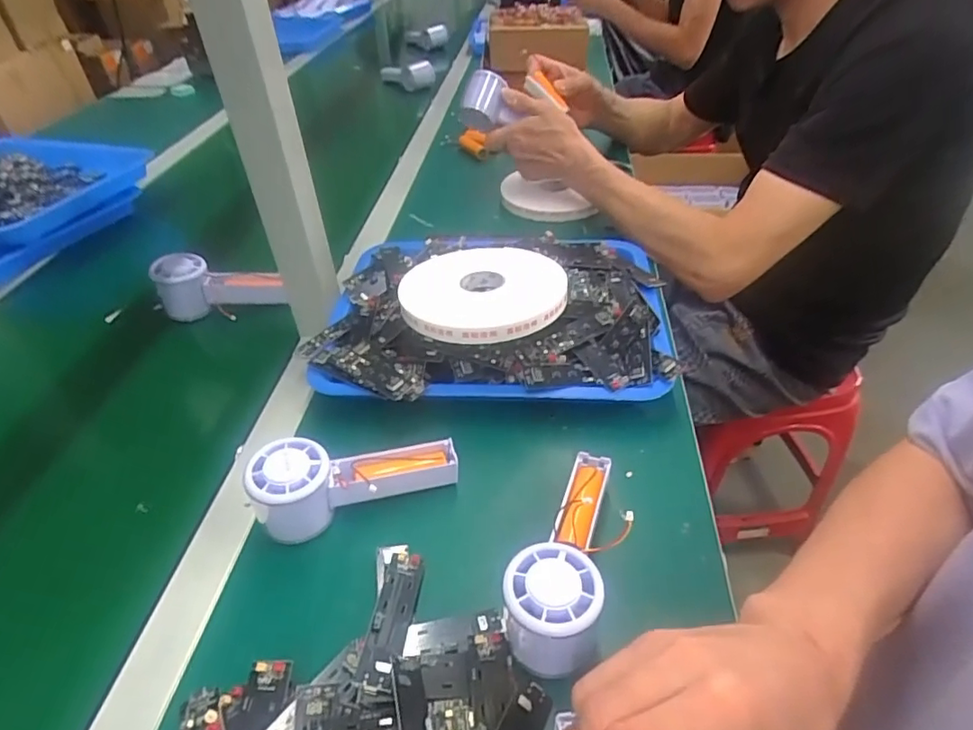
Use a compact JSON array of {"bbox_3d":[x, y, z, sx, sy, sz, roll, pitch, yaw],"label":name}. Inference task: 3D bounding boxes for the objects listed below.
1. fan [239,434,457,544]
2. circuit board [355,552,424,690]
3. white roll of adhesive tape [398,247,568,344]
[{"bbox_3d":[-0.097,0.082,0.419,0.145,0.060,0.058,-18,44,-17],"label":"fan"},{"bbox_3d":[-0.059,0.158,0.351,0.024,0.005,0.091,15,32,-3],"label":"circuit board"},{"bbox_3d":[-0.003,-0.067,0.502,0.146,0.014,0.135,-1,42,1],"label":"white roll of adhesive tape"}]

